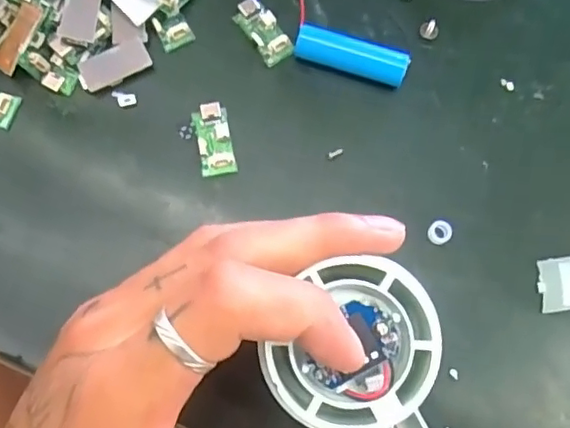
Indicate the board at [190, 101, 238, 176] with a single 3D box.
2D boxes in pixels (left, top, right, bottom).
[{"bbox_3d":[-0.031,-0.032,0.255,0.015,0.005,0.032,-10,76,-3],"label":"board"}]

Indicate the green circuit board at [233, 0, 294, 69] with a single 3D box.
[{"bbox_3d":[-0.010,-0.082,0.267,0.015,0.005,0.031,-34,79,-9],"label":"green circuit board"}]

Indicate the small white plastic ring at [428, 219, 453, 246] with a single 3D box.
[{"bbox_3d":[0.064,0.008,0.246,0.010,0.004,0.010,0,76,-1],"label":"small white plastic ring"}]

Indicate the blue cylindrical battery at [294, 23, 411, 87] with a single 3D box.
[{"bbox_3d":[0.029,-0.068,0.260,0.048,0.014,0.015,16,76,3],"label":"blue cylindrical battery"}]

